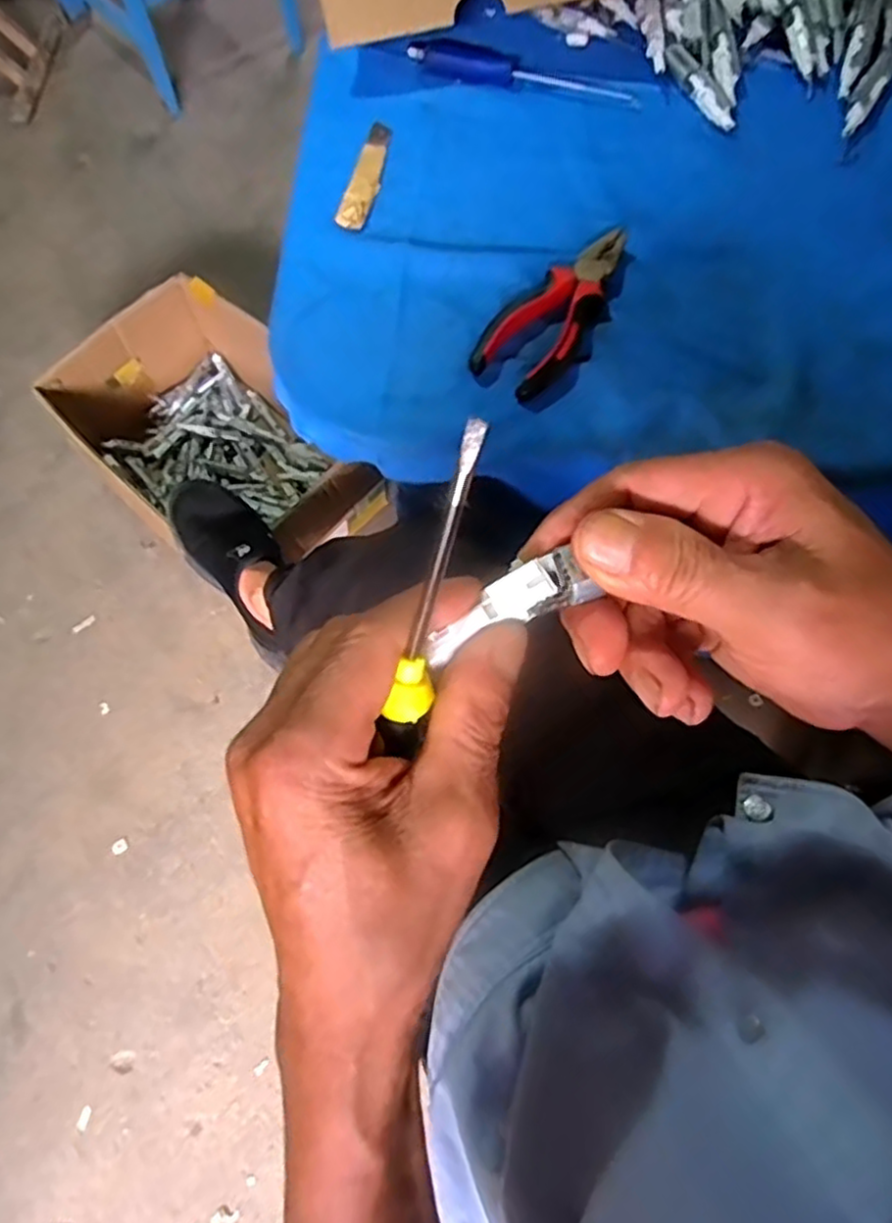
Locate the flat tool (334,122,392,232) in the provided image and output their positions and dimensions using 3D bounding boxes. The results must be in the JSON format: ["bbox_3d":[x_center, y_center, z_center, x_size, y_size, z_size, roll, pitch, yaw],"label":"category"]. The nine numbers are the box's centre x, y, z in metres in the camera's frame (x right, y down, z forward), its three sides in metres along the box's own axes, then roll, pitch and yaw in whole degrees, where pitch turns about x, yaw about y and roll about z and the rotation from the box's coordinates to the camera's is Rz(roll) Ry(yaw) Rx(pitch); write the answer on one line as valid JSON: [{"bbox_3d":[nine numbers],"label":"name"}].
[{"bbox_3d":[-0.061,-0.338,0.543,0.023,0.007,0.111,12,70,4],"label":"flat tool"}]

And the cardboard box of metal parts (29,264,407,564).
[{"bbox_3d":[-0.351,-0.247,1.096,0.312,0.190,0.474,-40,76,-13],"label":"cardboard box of metal parts"}]

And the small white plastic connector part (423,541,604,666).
[{"bbox_3d":[0.018,-0.002,0.231,0.056,0.008,0.021,-30,74,3],"label":"small white plastic connector part"}]

